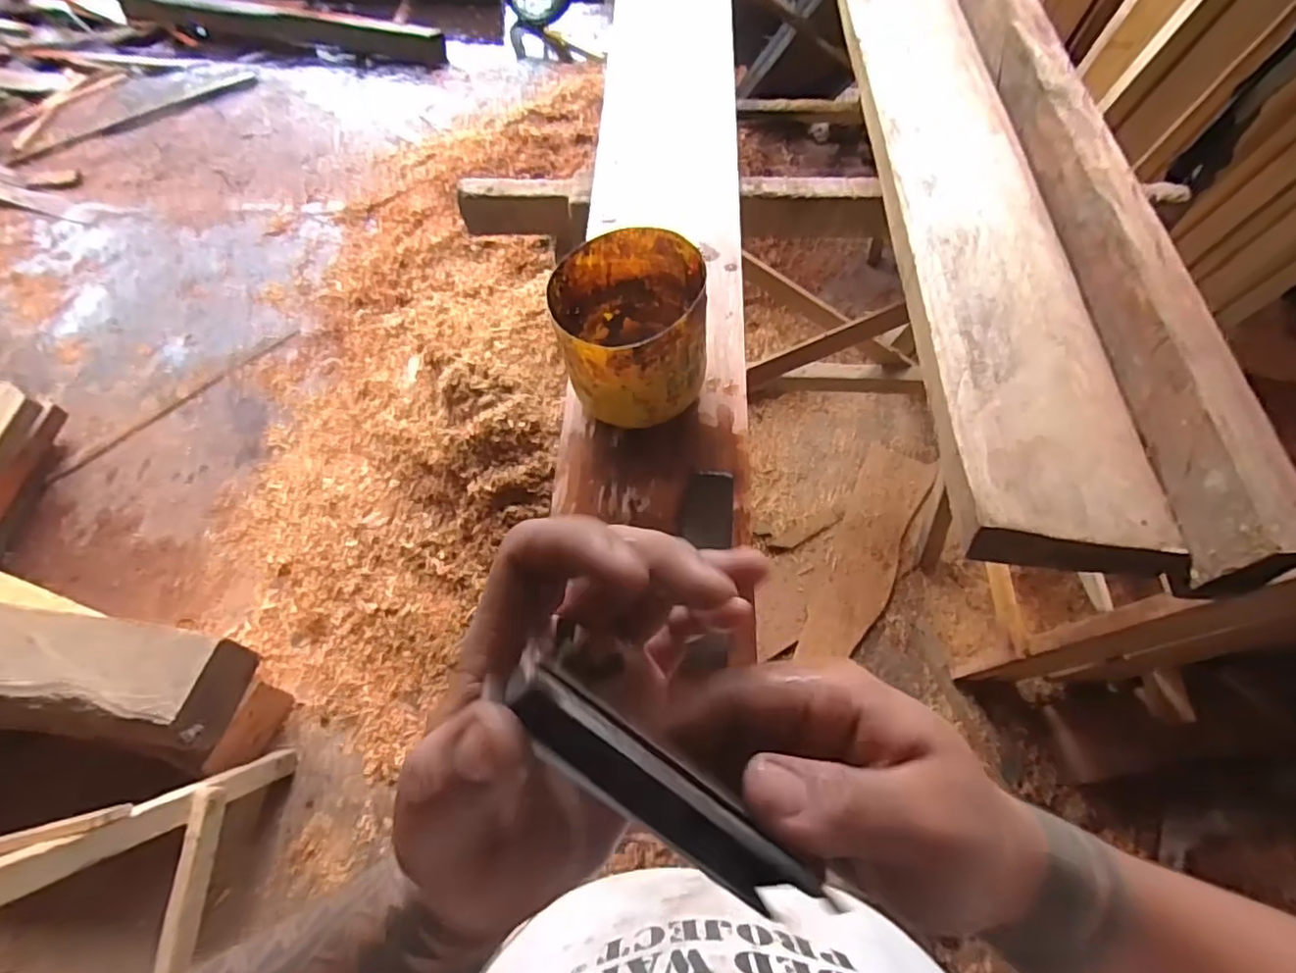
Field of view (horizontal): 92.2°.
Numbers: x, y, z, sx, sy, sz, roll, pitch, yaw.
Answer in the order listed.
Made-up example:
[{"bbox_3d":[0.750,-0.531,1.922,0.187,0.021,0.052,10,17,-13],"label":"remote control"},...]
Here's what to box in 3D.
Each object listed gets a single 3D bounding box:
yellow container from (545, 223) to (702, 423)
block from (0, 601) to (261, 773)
[{"bbox_3d":[-0.015,-0.176,0.702,0.164,0.132,0.176,-18,62,-8],"label":"yellow container"},{"bbox_3d":[-1.259,0.357,1.258,0.807,0.198,0.231,9,62,7],"label":"block"}]

